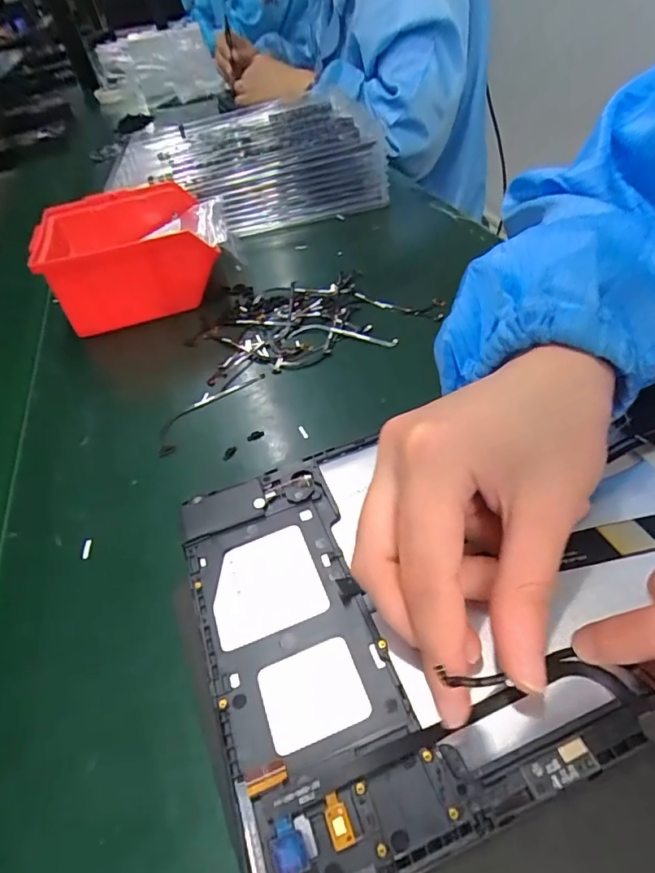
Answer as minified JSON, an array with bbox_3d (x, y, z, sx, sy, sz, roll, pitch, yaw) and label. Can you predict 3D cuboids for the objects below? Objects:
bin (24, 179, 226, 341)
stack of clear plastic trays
[{"bbox_3d":[-0.167,-0.155,0.428,0.136,0.072,0.125,-18,45,-8],"label":"bin"},{"bbox_3d":[-0.093,-0.309,0.557,0.265,0.076,0.212,-15,45,-5],"label":"stack of clear plastic trays"}]

